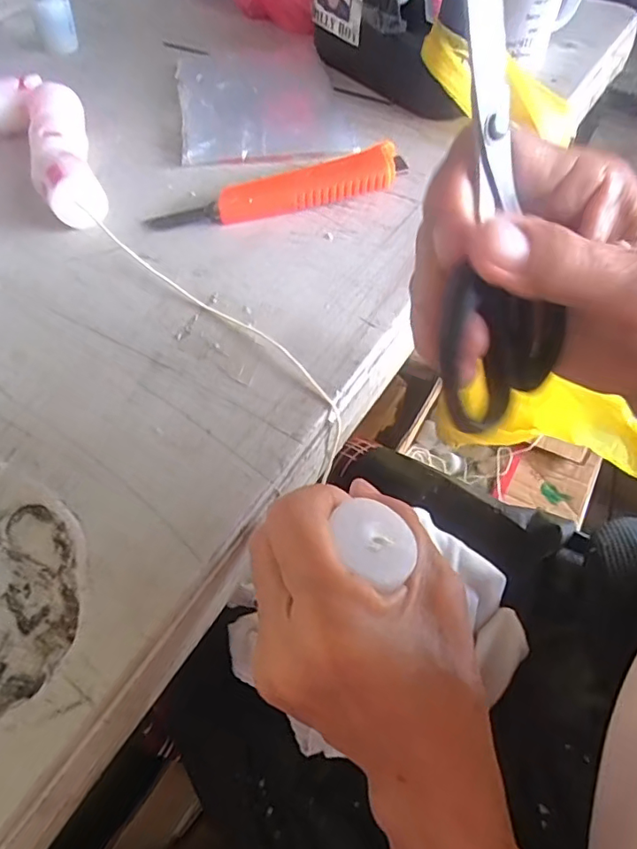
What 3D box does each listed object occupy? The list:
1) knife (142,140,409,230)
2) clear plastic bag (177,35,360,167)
[{"bbox_3d":[-0.027,-0.160,0.367,0.178,0.025,0.026,-13,55,-9],"label":"knife"},{"bbox_3d":[-0.053,-0.287,0.470,0.132,0.010,0.220,-8,55,-6],"label":"clear plastic bag"}]

